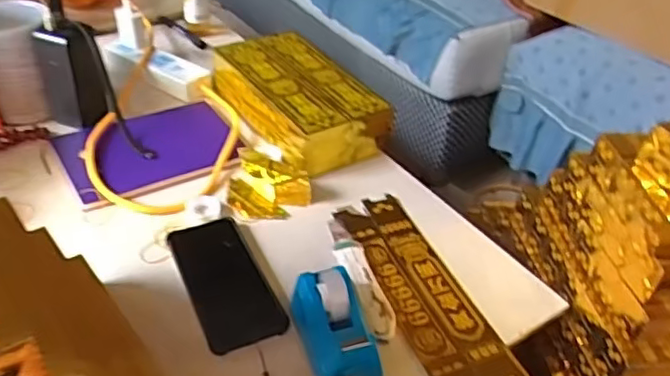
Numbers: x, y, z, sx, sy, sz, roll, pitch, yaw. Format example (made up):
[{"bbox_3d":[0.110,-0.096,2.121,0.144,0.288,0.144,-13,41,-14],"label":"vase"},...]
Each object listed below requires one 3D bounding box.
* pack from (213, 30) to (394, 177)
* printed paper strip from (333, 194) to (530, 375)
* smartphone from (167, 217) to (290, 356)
[{"bbox_3d":[-0.050,-0.127,0.845,0.142,0.067,0.246,-23,47,-29],"label":"pack"},{"bbox_3d":[0.091,0.108,0.630,0.089,0.013,0.290,-13,42,-20],"label":"printed paper strip"},{"bbox_3d":[-0.109,0.091,0.612,0.073,0.011,0.160,-15,43,-22],"label":"smartphone"}]

